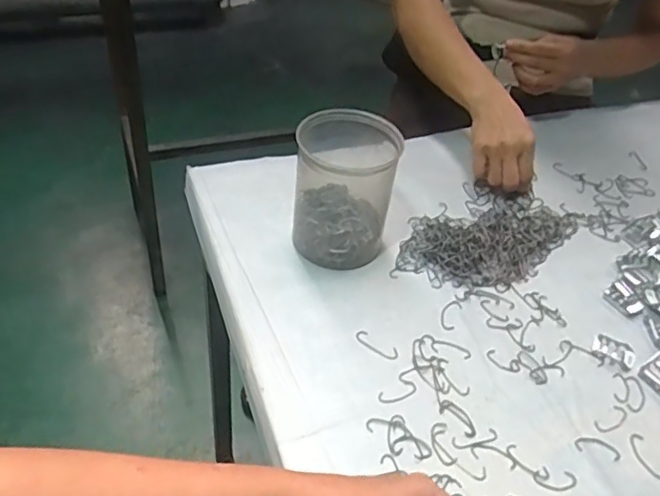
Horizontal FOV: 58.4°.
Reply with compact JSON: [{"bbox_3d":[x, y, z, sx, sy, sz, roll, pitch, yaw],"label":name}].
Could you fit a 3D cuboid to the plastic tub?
[{"bbox_3d":[0.014,-0.061,0.613,0.098,0.136,0.106,4,43,-3],"label":"plastic tub"}]

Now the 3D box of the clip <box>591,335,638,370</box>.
[{"bbox_3d":[0.278,0.100,0.574,0.040,0.004,0.028,26,46,20],"label":"clip"}]

